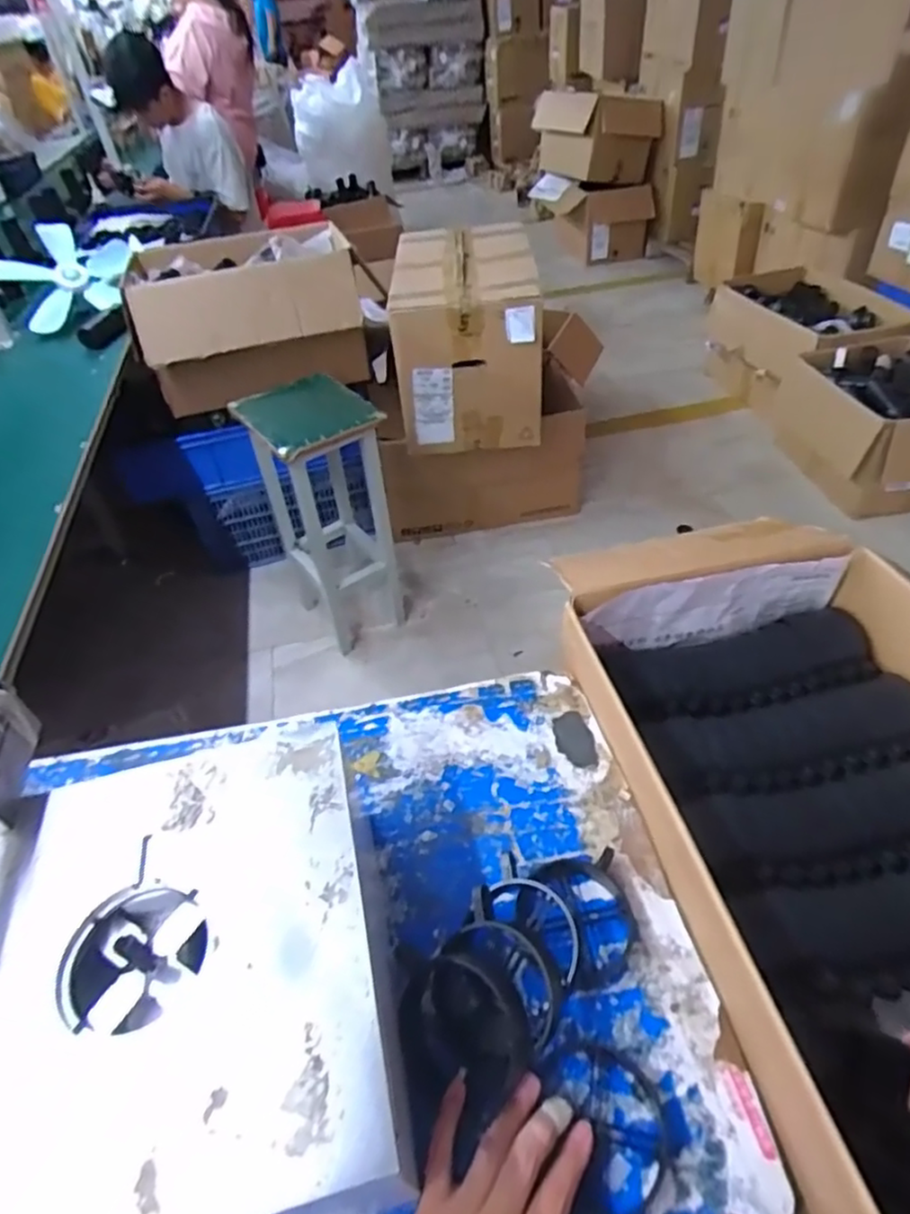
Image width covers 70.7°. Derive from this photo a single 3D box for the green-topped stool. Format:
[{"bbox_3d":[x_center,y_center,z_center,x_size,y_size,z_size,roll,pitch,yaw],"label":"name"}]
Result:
[{"bbox_3d":[-0.331,-0.233,1.696,0.243,0.658,0.368,-28,49,-22],"label":"green-topped stool"}]

